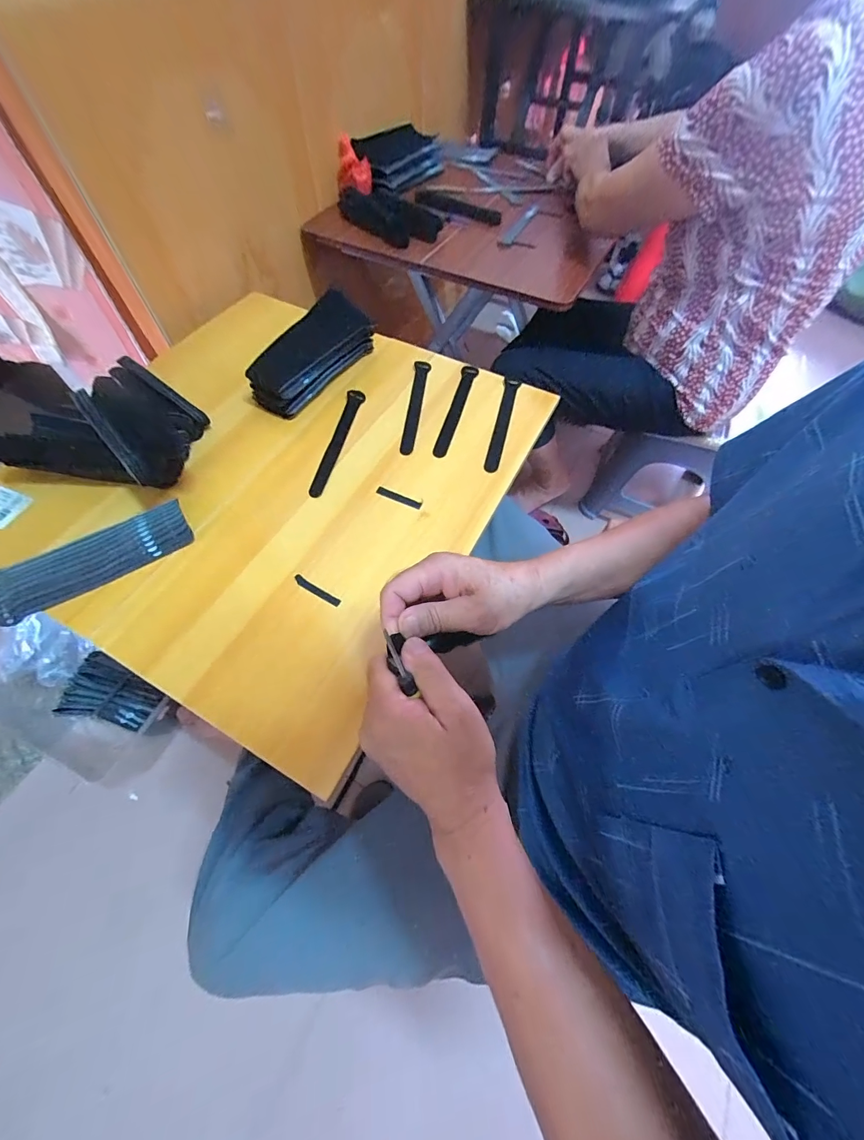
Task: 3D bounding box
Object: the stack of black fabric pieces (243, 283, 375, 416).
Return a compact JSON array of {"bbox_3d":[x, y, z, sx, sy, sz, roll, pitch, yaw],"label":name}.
[{"bbox_3d":[-0.174,-0.314,0.582,0.073,0.075,0.202,29,65,15],"label":"stack of black fabric pieces"}]

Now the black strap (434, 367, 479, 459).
[{"bbox_3d":[0.037,-0.238,0.581,0.026,0.008,0.197,13,62,7],"label":"black strap"}]

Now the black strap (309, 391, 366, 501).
[{"bbox_3d":[-0.129,-0.181,0.536,0.019,0.013,0.196,11,61,5],"label":"black strap"}]

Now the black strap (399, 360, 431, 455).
[{"bbox_3d":[-0.025,-0.243,0.579,0.023,0.012,0.193,5,61,2],"label":"black strap"}]

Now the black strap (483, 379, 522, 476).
[{"bbox_3d":[0.103,-0.214,0.570,0.023,0.008,0.193,12,62,6],"label":"black strap"}]

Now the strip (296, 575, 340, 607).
[{"bbox_3d":[-0.127,0.022,0.431,0.060,0.004,0.010,29,65,15],"label":"strip"}]

